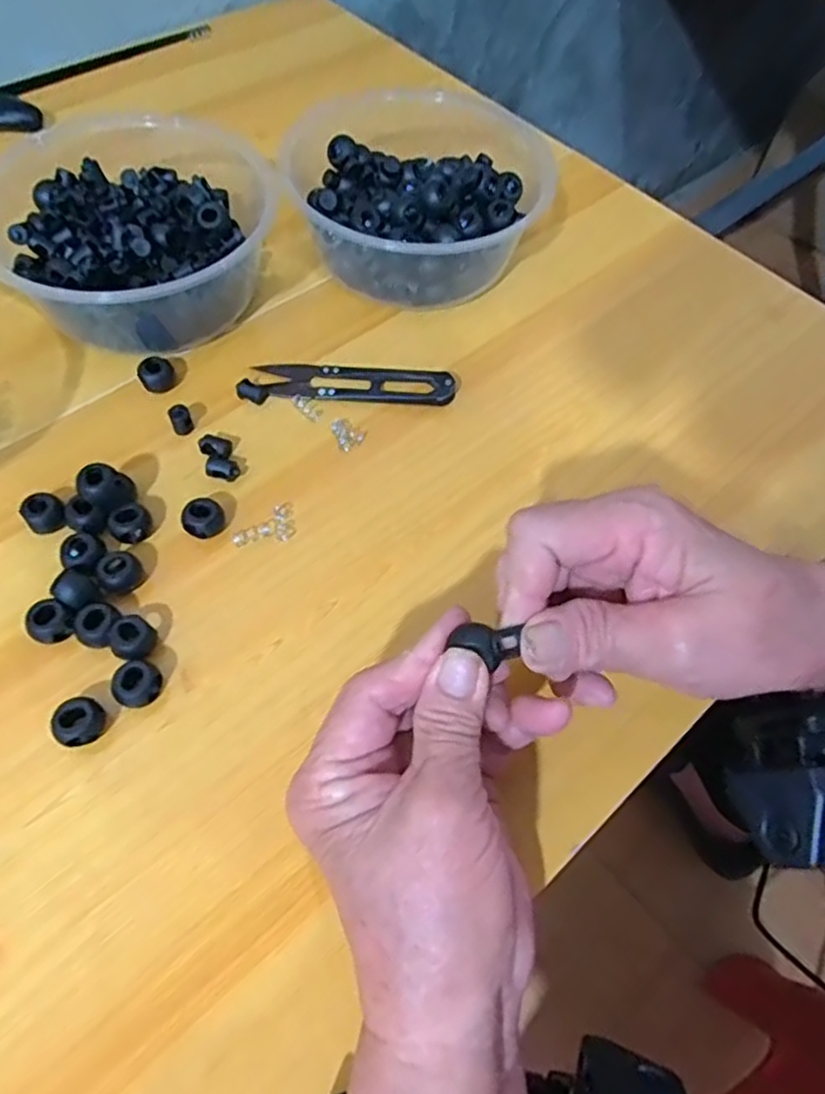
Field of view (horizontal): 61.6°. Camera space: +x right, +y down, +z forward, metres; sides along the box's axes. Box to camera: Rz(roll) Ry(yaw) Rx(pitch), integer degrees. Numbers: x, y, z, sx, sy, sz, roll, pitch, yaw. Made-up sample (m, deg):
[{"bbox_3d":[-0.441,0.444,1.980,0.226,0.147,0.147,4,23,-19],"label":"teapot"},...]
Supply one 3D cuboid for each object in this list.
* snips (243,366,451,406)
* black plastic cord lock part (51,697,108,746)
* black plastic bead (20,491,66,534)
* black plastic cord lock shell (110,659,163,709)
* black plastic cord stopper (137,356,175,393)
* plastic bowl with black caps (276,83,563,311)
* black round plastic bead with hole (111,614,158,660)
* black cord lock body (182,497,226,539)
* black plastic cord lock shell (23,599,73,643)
[{"bbox_3d":[-0.028,-0.083,0.344,0.097,0.010,0.021,5,60,-1],"label":"snips"},{"bbox_3d":[-0.121,0.065,0.253,0.014,0.017,0.017,30,62,13],"label":"black plastic cord lock part"},{"bbox_3d":[-0.156,-0.014,0.295,0.015,0.013,0.016,2,60,-3],"label":"black plastic bead"},{"bbox_3d":[-0.104,0.053,0.261,0.015,0.014,0.017,2,60,-2],"label":"black plastic cord lock shell"},{"bbox_3d":[-0.125,-0.084,0.338,0.017,0.011,0.013,-13,61,-11],"label":"black plastic cord stopper"},{"bbox_3d":[0.003,-0.189,0.380,0.136,0.058,0.135,2,60,-3],"label":"plastic bowl with black caps"},{"bbox_3d":[-0.109,0.036,0.270,0.015,0.013,0.017,4,60,-1],"label":"black round plastic bead with hole"},{"bbox_3d":[-0.090,-0.012,0.299,0.017,0.012,0.015,-22,64,-16],"label":"black cord lock body"},{"bbox_3d":[-0.141,0.030,0.271,0.016,0.013,0.016,35,64,16],"label":"black plastic cord lock shell"}]

